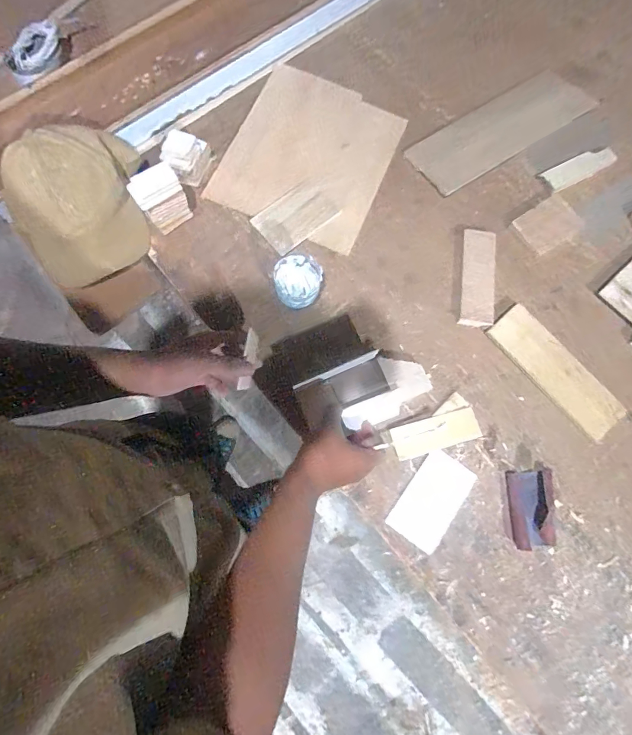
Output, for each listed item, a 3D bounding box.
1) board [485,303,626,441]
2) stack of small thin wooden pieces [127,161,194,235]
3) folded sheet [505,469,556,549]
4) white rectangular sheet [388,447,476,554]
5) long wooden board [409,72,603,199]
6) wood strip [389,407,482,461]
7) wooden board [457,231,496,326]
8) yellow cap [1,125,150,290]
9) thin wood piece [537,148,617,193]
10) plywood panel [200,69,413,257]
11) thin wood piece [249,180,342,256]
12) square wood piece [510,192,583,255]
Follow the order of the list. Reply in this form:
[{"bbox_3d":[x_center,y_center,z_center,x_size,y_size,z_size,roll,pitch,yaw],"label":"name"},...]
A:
[{"bbox_3d":[0.364,0.003,0.603,0.079,0.009,0.221,-40,81,-8],"label":"board"},{"bbox_3d":[-0.236,-0.257,0.613,0.068,0.084,0.049,-36,80,-7],"label":"stack of small thin wooden pieces"},{"bbox_3d":[0.298,0.194,0.543,0.054,0.036,0.105,-2,78,0],"label":"folded sheet"},{"bbox_3d":[0.165,0.187,0.561,0.073,0.009,0.128,36,80,7],"label":"white rectangular sheet"},{"bbox_3d":[0.313,-0.410,0.686,0.305,0.022,0.115,-30,80,-6],"label":"long wooden board"},{"bbox_3d":[0.174,0.097,0.580,0.125,0.010,0.047,-16,79,-3],"label":"wood strip"},{"bbox_3d":[0.256,-0.141,0.631,0.053,0.021,0.153,6,78,1],"label":"wooden board"},{"bbox_3d":[-0.350,-0.246,0.597,0.213,0.104,0.183,-34,80,-7],"label":"yellow cap"},{"bbox_3d":[0.450,-0.340,0.678,0.129,0.011,0.039,-24,79,-5],"label":"thin wood piece"},{"bbox_3d":[-0.012,-0.364,0.681,0.257,0.013,0.292,23,79,5],"label":"plywood panel"},{"bbox_3d":[-0.031,-0.248,0.654,0.130,0.006,0.082,-37,80,-7],"label":"thin wood piece"},{"bbox_3d":[0.385,-0.234,0.658,0.106,0.010,0.076,-34,80,-7],"label":"square wood piece"}]

